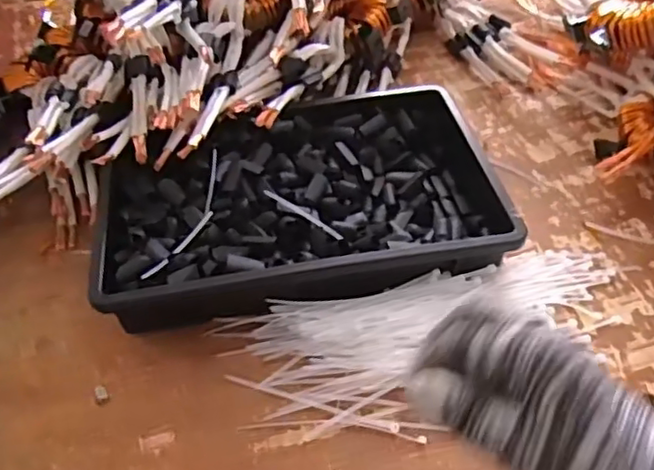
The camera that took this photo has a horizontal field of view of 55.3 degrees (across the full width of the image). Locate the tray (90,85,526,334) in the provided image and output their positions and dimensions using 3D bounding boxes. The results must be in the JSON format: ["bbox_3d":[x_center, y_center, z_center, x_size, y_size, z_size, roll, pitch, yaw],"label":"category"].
[{"bbox_3d":[-0.027,-0.034,0.618,0.373,0.064,0.256,-11,47,-8],"label":"tray"}]

